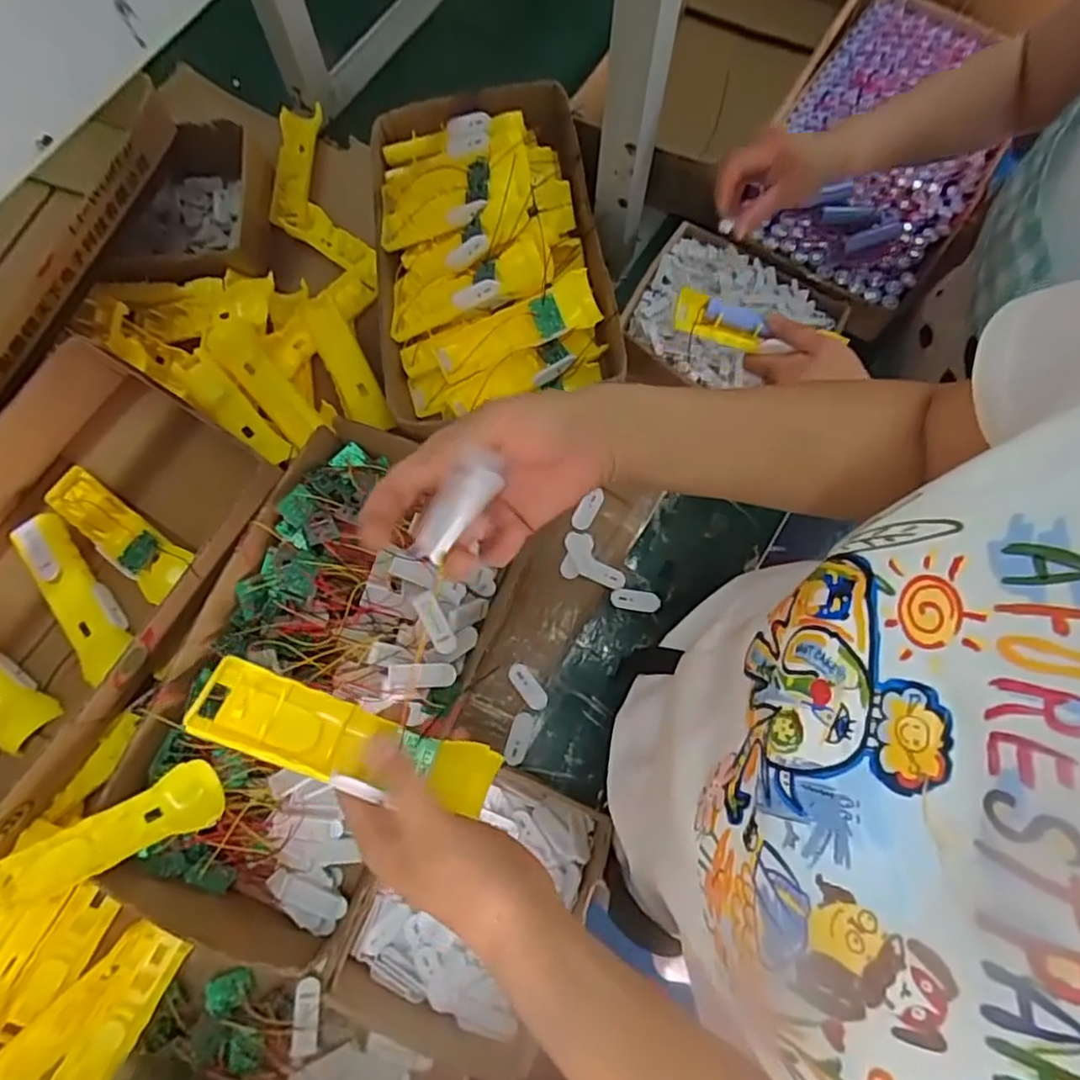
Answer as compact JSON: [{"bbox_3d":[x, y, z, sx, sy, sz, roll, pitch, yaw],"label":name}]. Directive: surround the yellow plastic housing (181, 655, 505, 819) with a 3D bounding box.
[{"bbox_3d":[-0.100,0.106,0.343,0.159,0.020,0.044,21,53,-10],"label":"yellow plastic housing"}]

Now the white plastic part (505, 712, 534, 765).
[{"bbox_3d":[-0.020,0.193,0.629,0.021,0.004,0.049,12,74,3],"label":"white plastic part"}]

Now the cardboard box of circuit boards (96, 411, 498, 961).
[{"bbox_3d":[-0.192,0.119,0.580,0.222,0.083,0.431,22,75,6],"label":"cardboard box of circuit boards"}]

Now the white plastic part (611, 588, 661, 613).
[{"bbox_3d":[0.100,0.062,0.669,0.051,0.004,0.022,8,74,2],"label":"white plastic part"}]

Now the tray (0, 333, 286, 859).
[{"bbox_3d":[-0.440,0.055,0.579,0.255,0.099,0.409,32,76,9],"label":"tray"}]

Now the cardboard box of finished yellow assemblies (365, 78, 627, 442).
[{"bbox_3d":[-0.058,-0.297,0.663,0.234,0.092,0.384,-10,74,-3],"label":"cardboard box of finished yellow assemblies"}]

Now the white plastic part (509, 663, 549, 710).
[{"bbox_3d":[-0.011,0.146,0.642,0.021,0.004,0.049,-37,77,-10],"label":"white plastic part"}]

